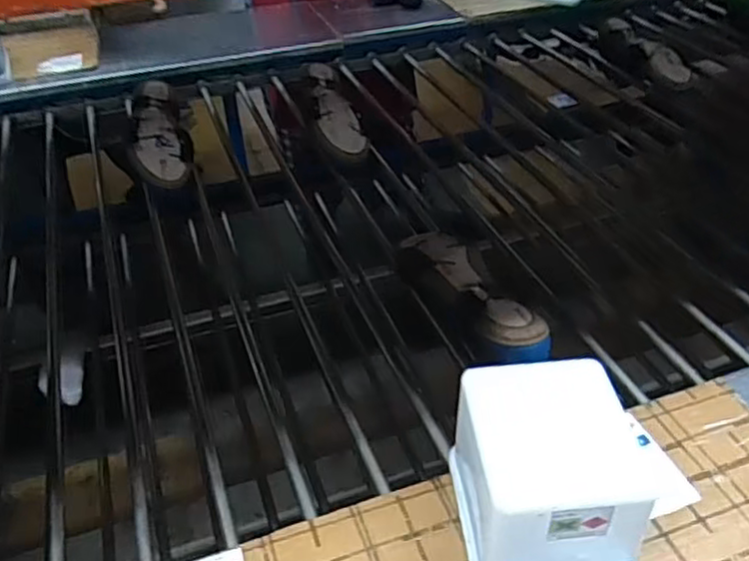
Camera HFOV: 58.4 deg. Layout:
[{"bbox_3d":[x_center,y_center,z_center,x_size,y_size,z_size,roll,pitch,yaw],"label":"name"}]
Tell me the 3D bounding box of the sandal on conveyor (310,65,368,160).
[{"bbox_3d":[-0.066,-0.269,1.030,0.076,0.047,0.231,-9,56,-10],"label":"sandal on conveyor"}]

